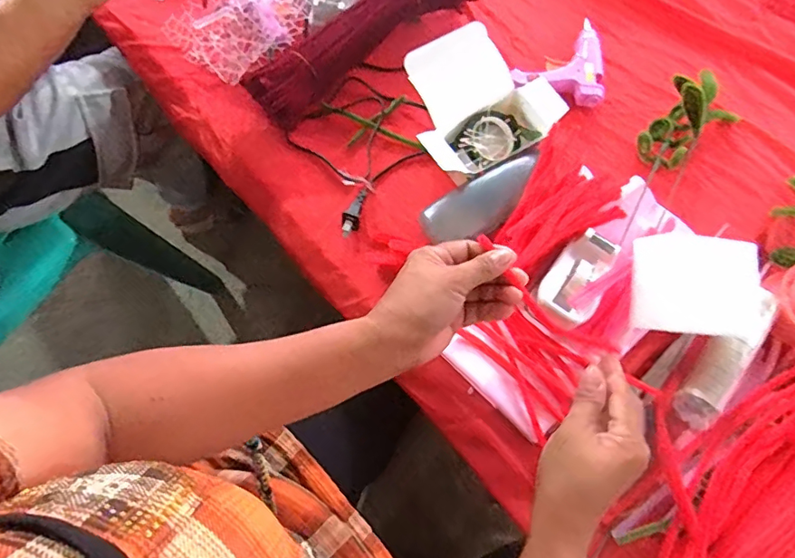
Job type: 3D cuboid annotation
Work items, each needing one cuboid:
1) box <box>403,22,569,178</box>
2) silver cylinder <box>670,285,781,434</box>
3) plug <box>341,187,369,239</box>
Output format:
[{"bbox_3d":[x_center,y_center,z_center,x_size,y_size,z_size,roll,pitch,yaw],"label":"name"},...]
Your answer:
[{"bbox_3d":[0.086,-0.187,0.547,0.162,0.072,0.135,-29,74,-10],"label":"box"},{"bbox_3d":[0.316,0.072,0.487,0.036,0.030,0.151,37,75,11],"label":"silver cylinder"},{"bbox_3d":[-0.043,-0.071,0.527,0.015,0.022,0.054,16,72,4],"label":"plug"}]

